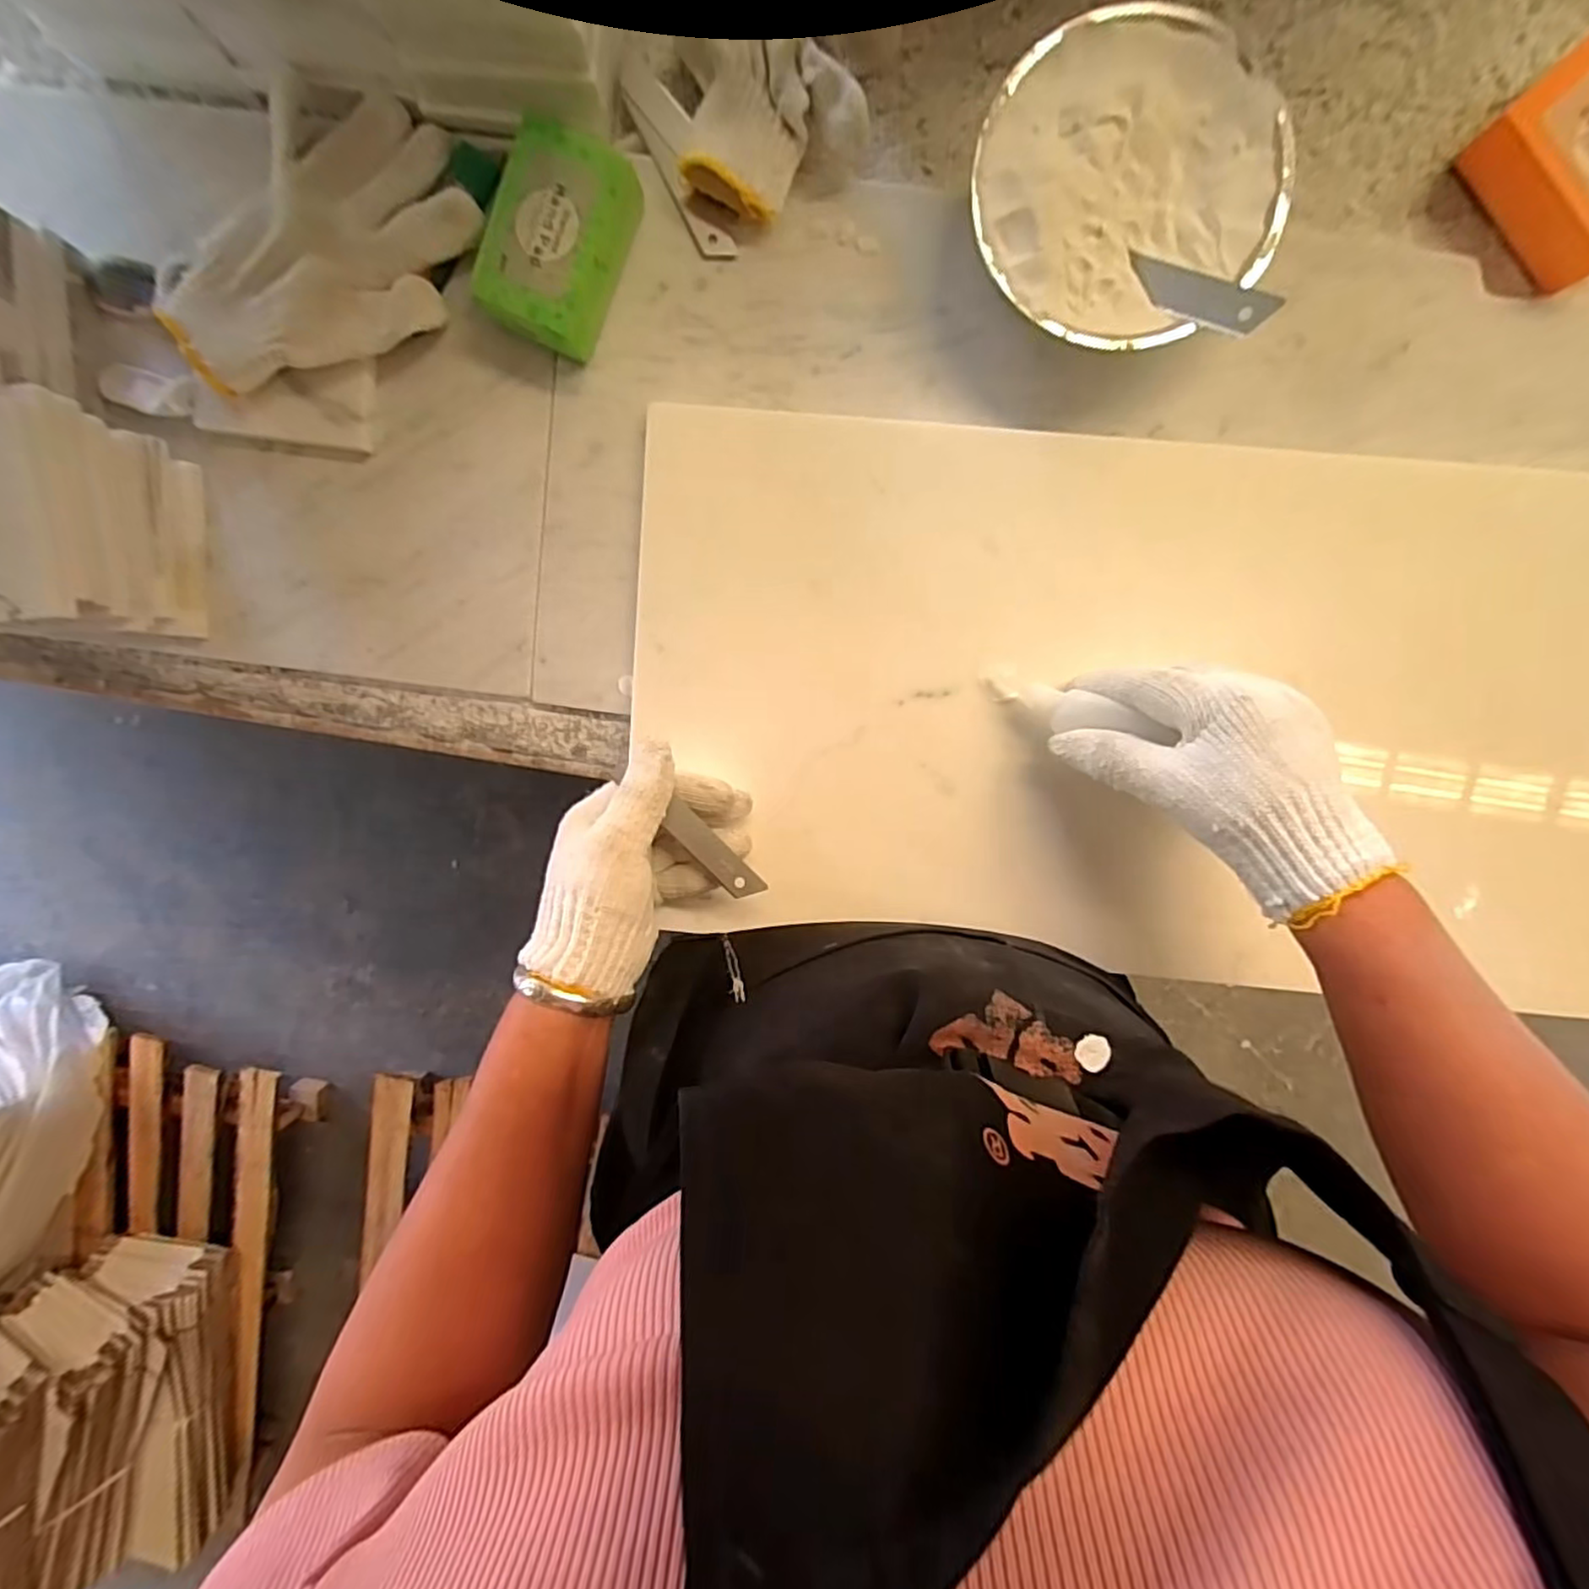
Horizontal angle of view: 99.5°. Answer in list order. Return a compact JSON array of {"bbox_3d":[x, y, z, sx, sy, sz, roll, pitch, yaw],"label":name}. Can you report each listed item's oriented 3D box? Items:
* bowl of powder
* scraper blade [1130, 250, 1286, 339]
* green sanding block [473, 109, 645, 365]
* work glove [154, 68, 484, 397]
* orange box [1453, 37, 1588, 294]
[{"bbox_3d":[0.163,-0.299,0.345,0.144,0.047,0.142,0,98,0],"label":"bowl of powder"},{"bbox_3d":[0.197,-0.246,0.330,0.026,0.009,0.075,-46,67,5],"label":"scraper blade"},{"bbox_3d":[-0.126,-0.294,0.361,0.062,0.033,0.094,21,97,-3],"label":"green sanding block"},{"bbox_3d":[-0.255,-0.291,0.366,0.126,0.032,0.176,32,97,-4],"label":"work glove"},{"bbox_3d":[0.399,-0.318,0.342,0.065,0.037,0.095,-36,93,6],"label":"orange box"}]

